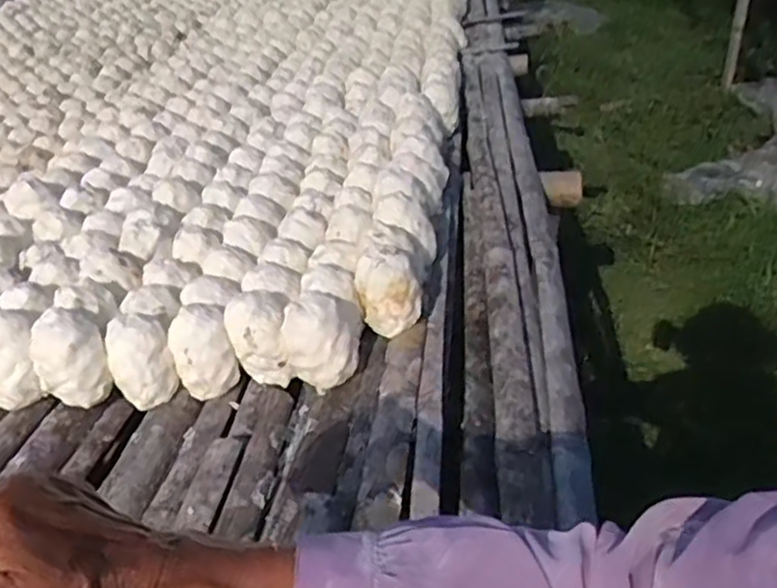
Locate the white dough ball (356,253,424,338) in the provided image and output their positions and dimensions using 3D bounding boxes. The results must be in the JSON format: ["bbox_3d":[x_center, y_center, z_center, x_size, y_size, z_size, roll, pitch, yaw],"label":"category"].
[{"bbox_3d":[0.000,-0.004,0.911,0.081,0.089,0.057,-5,34,0],"label":"white dough ball"}]

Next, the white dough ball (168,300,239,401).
[{"bbox_3d":[-0.231,0.070,0.889,0.071,0.088,0.078,-3,34,2],"label":"white dough ball"}]

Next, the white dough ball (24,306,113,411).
[{"bbox_3d":[-0.385,0.078,0.865,0.083,0.093,0.076,-17,36,-18],"label":"white dough ball"}]

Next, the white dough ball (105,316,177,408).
[{"bbox_3d":[-0.303,0.081,0.878,0.074,0.090,0.076,-15,35,-16],"label":"white dough ball"}]

